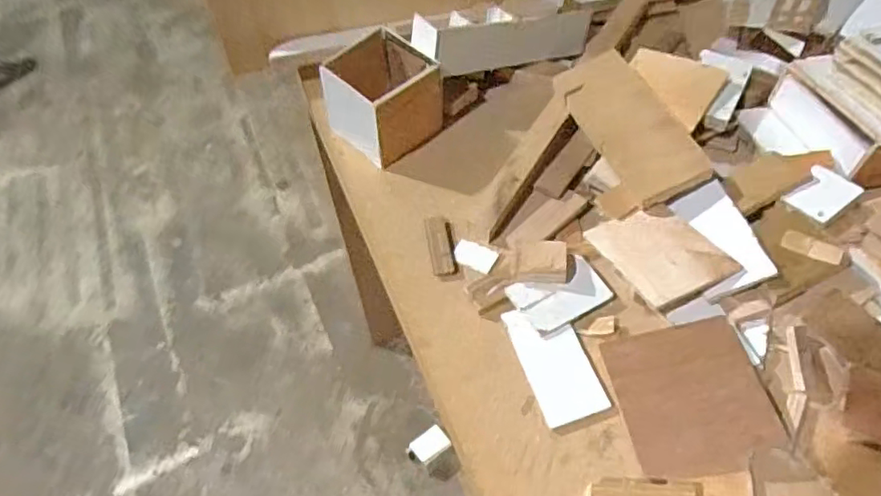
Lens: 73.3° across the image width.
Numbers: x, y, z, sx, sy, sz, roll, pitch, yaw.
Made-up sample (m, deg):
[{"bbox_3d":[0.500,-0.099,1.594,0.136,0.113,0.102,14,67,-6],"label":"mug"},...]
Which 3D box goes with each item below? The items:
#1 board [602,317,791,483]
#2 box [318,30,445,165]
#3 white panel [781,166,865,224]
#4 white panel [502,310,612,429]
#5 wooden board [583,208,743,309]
[{"bbox_3d":[0.184,0.108,0.438,0.100,0.010,0.109,-14,52,6],"label":"board"},{"bbox_3d":[-0.059,-0.157,0.591,0.092,0.083,0.103,35,66,25],"label":"box"},{"bbox_3d":[0.325,-0.045,0.506,0.047,0.005,0.041,-39,60,-1],"label":"white panel"},{"bbox_3d":[0.091,0.088,0.466,0.049,0.005,0.095,-17,56,-6],"label":"white panel"},{"bbox_3d":[0.180,0.004,0.491,0.078,0.007,0.097,-25,46,-13],"label":"wooden board"}]

